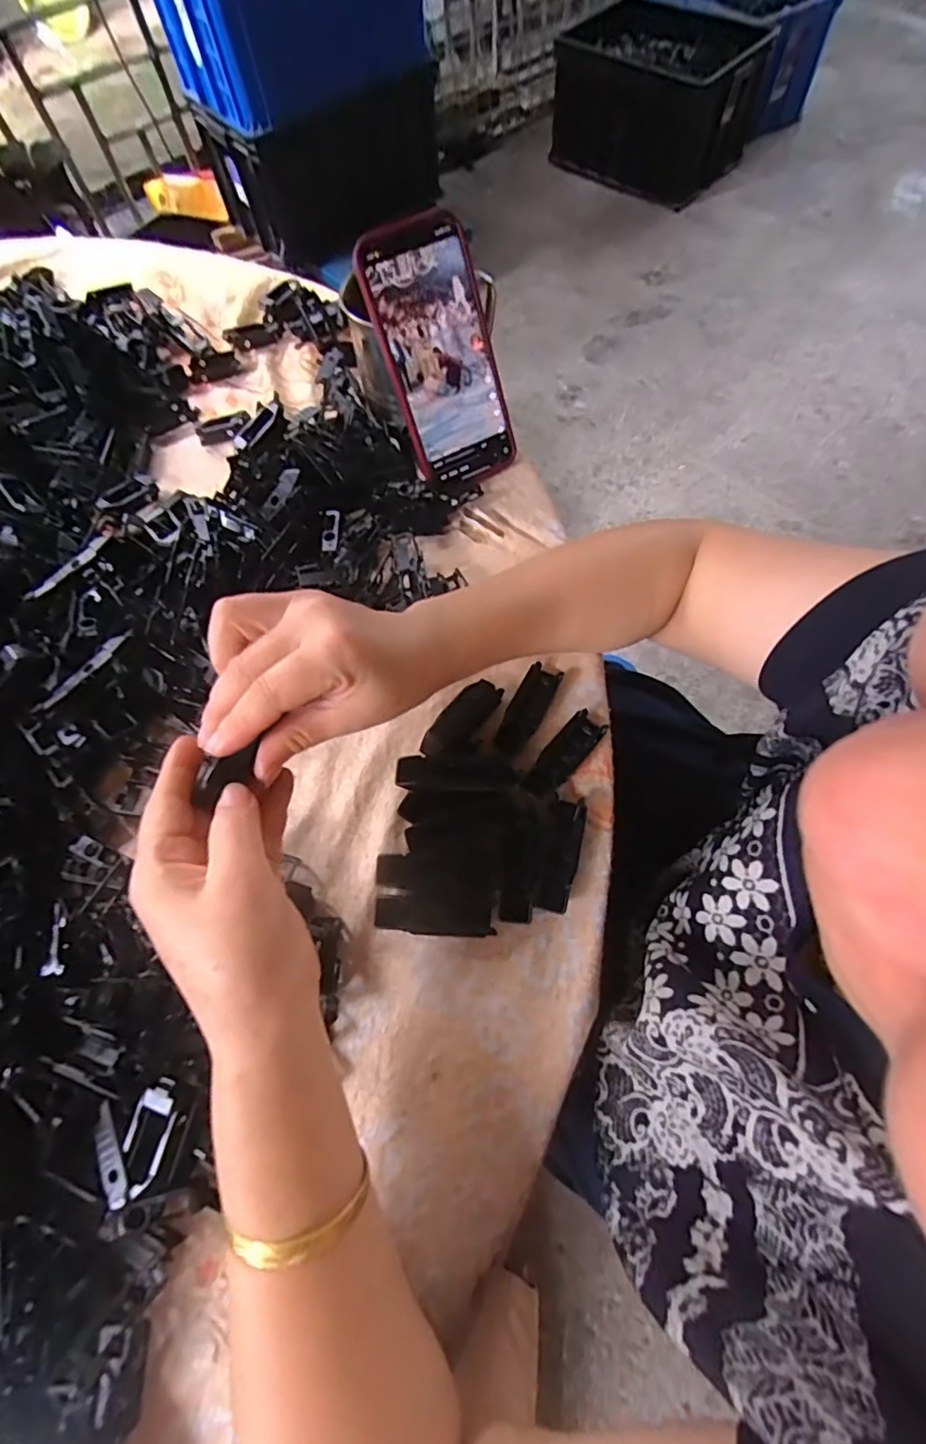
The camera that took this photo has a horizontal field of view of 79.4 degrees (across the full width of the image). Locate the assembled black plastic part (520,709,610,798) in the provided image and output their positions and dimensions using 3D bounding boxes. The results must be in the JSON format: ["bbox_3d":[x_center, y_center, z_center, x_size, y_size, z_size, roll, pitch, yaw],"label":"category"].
[{"bbox_3d":[0.063,0.021,0.350,0.021,0.012,0.066,40,74,16],"label":"assembled black plastic part"}]

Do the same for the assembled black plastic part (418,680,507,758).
[{"bbox_3d":[0.001,0.000,0.355,0.027,0.010,0.067,32,60,14],"label":"assembled black plastic part"}]

